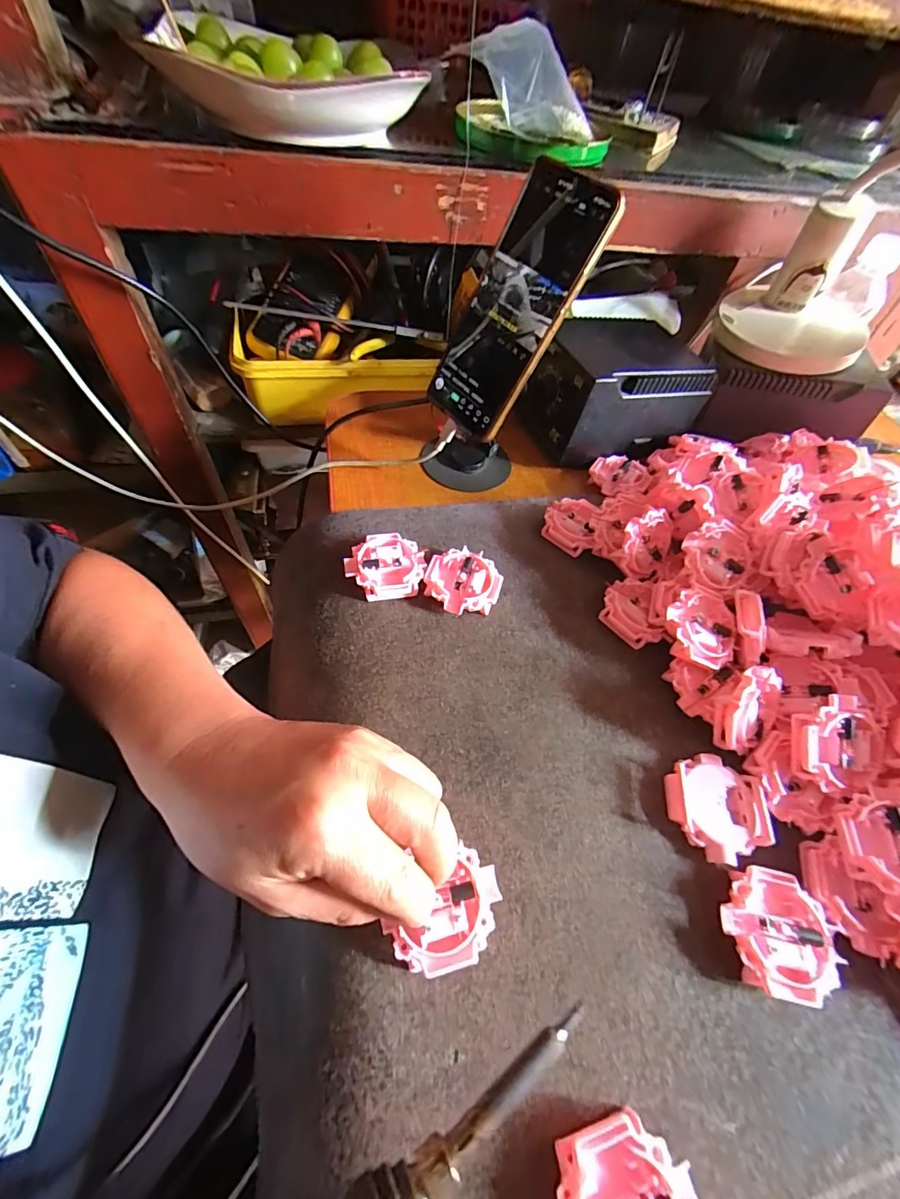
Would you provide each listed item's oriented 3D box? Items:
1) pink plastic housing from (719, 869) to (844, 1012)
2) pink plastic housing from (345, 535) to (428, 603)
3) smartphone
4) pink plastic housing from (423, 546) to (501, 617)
[{"bbox_3d":[0.161,0.165,0.225,0.053,0.014,0.052,12,55,1],"label":"pink plastic housing"},{"bbox_3d":[-0.046,-0.023,0.325,0.054,0.017,0.047,-4,56,-10],"label":"pink plastic housing"},{"bbox_3d":[0.041,-0.203,0.325,0.013,0.164,0.076,-9,50,-51],"label":"smartphone"},{"bbox_3d":[0.009,-0.012,0.326,0.051,0.015,0.050,4,55,-5],"label":"pink plastic housing"}]

